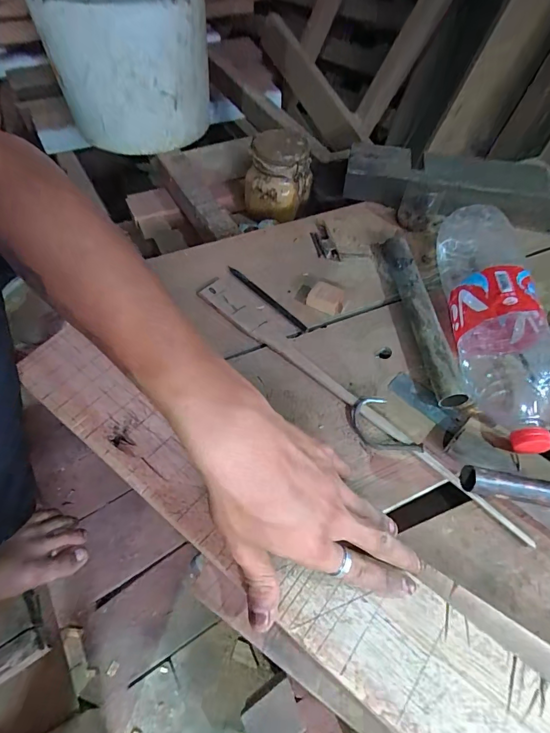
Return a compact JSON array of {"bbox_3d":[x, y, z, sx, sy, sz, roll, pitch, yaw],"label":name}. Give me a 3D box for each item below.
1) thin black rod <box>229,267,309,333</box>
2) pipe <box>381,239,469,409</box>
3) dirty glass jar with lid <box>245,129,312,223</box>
[{"bbox_3d":[-0.011,-0.091,0.490,0.010,0.007,0.145,-37,66,-23],"label":"thin black rod"},{"bbox_3d":[0.174,-0.066,0.470,0.031,0.034,0.249,-3,57,-4],"label":"pipe"},{"bbox_3d":[0.007,-0.344,0.703,0.118,0.120,0.100,18,58,9],"label":"dirty glass jar with lid"}]

